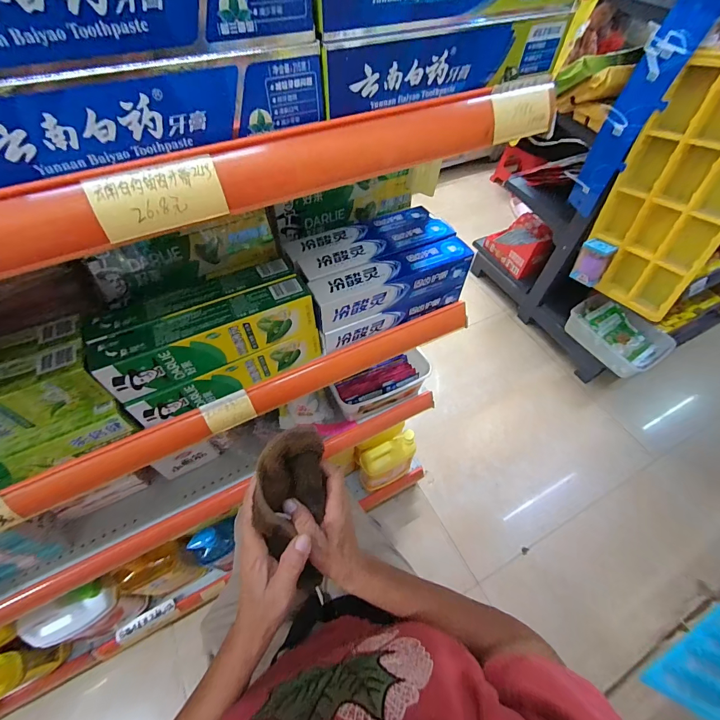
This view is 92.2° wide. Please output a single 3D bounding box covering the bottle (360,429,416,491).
[{"bbox_3d":[0.073,0.274,0.924,0.149,0.189,0.070,-22,59,-16],"label":"bottle"}]

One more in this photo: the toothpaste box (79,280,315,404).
[{"bbox_3d":[-0.169,-0.029,0.409,0.235,0.062,0.054,-22,59,-16],"label":"toothpaste box"}]

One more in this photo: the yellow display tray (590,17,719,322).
[{"bbox_3d":[0.778,-0.418,0.850,0.040,0.713,0.305,-21,52,-7],"label":"yellow display tray"}]

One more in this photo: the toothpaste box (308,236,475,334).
[{"bbox_3d":[0.043,-0.103,0.476,0.227,0.061,0.046,-21,58,-15],"label":"toothpaste box"}]

